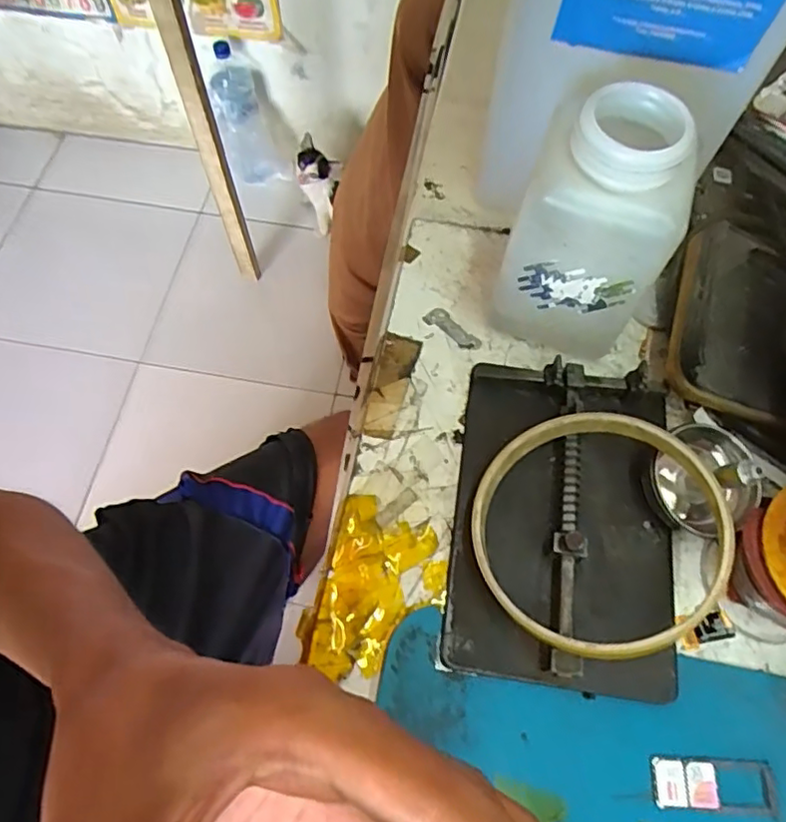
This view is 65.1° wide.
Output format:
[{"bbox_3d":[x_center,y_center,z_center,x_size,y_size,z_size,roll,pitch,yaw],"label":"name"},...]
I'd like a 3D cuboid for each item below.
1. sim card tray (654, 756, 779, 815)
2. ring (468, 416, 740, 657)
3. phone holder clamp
[{"bbox_3d":[0.102,0.118,0.193,0.038,0.004,0.014,3,65,1],"label":"sim card tray"},{"bbox_3d":[0.068,0.040,0.209,0.081,0.012,0.082,-9,59,15],"label":"ring"},{"bbox_3d":[0.063,0.037,0.221,0.079,0.022,0.115,7,65,3],"label":"phone holder clamp"}]

